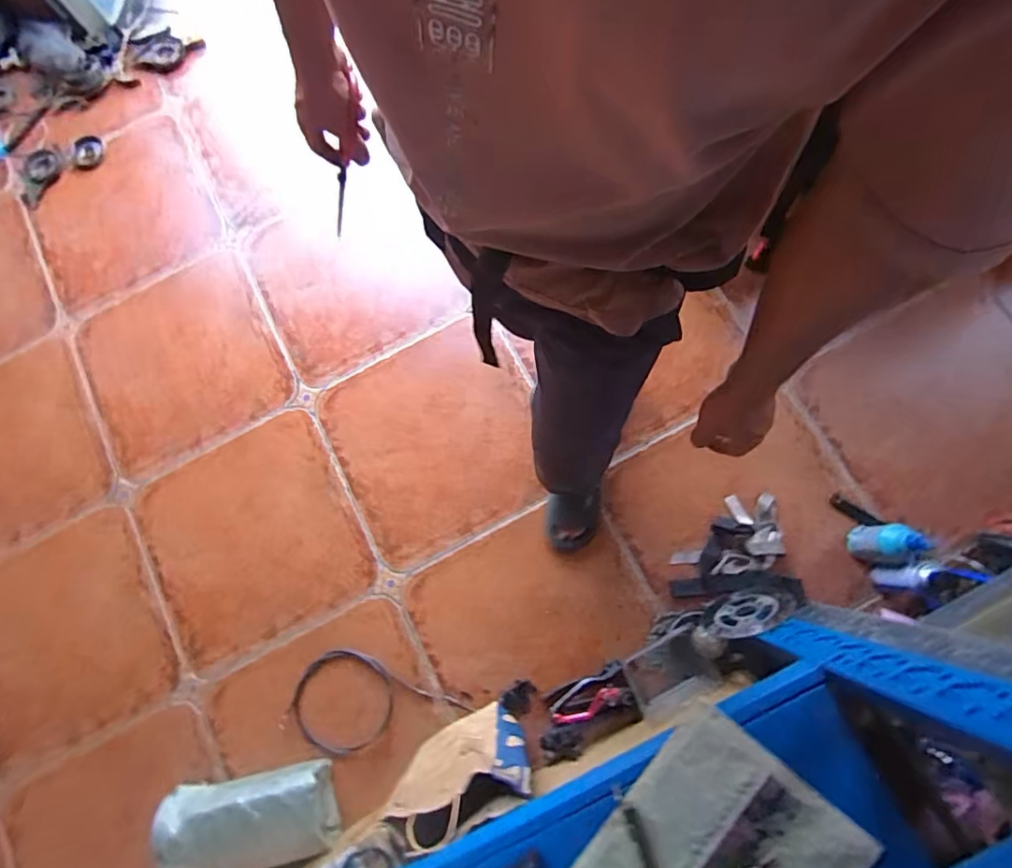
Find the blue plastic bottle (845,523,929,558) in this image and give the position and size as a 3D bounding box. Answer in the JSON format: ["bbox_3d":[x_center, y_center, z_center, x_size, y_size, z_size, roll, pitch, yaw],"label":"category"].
[{"bbox_3d":[0.748,0.207,1.076,0.063,0.139,0.061,0,76,1],"label":"blue plastic bottle"}]

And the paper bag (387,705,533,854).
[{"bbox_3d":[-0.090,0.588,0.975,0.255,0.314,0.090,-19,77,2],"label":"paper bag"}]

